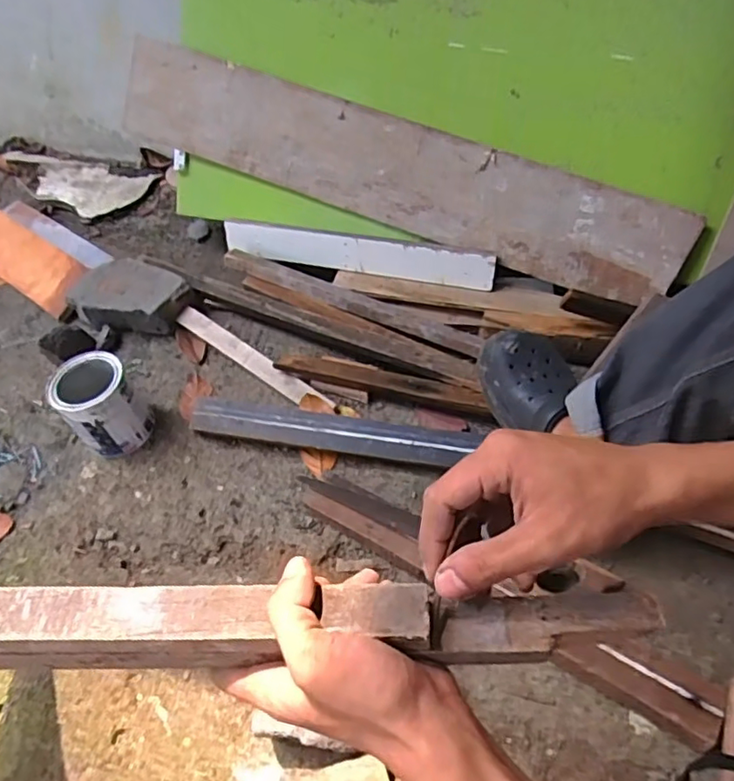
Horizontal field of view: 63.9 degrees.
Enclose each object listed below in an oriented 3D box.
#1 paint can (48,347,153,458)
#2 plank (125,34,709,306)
[{"bbox_3d":[-0.402,0.026,0.900,0.103,0.130,0.106,-2,53,3],"label":"paint can"},{"bbox_3d":[0.047,-0.374,1.004,0.981,0.158,0.019,20,21,5],"label":"plank"}]

